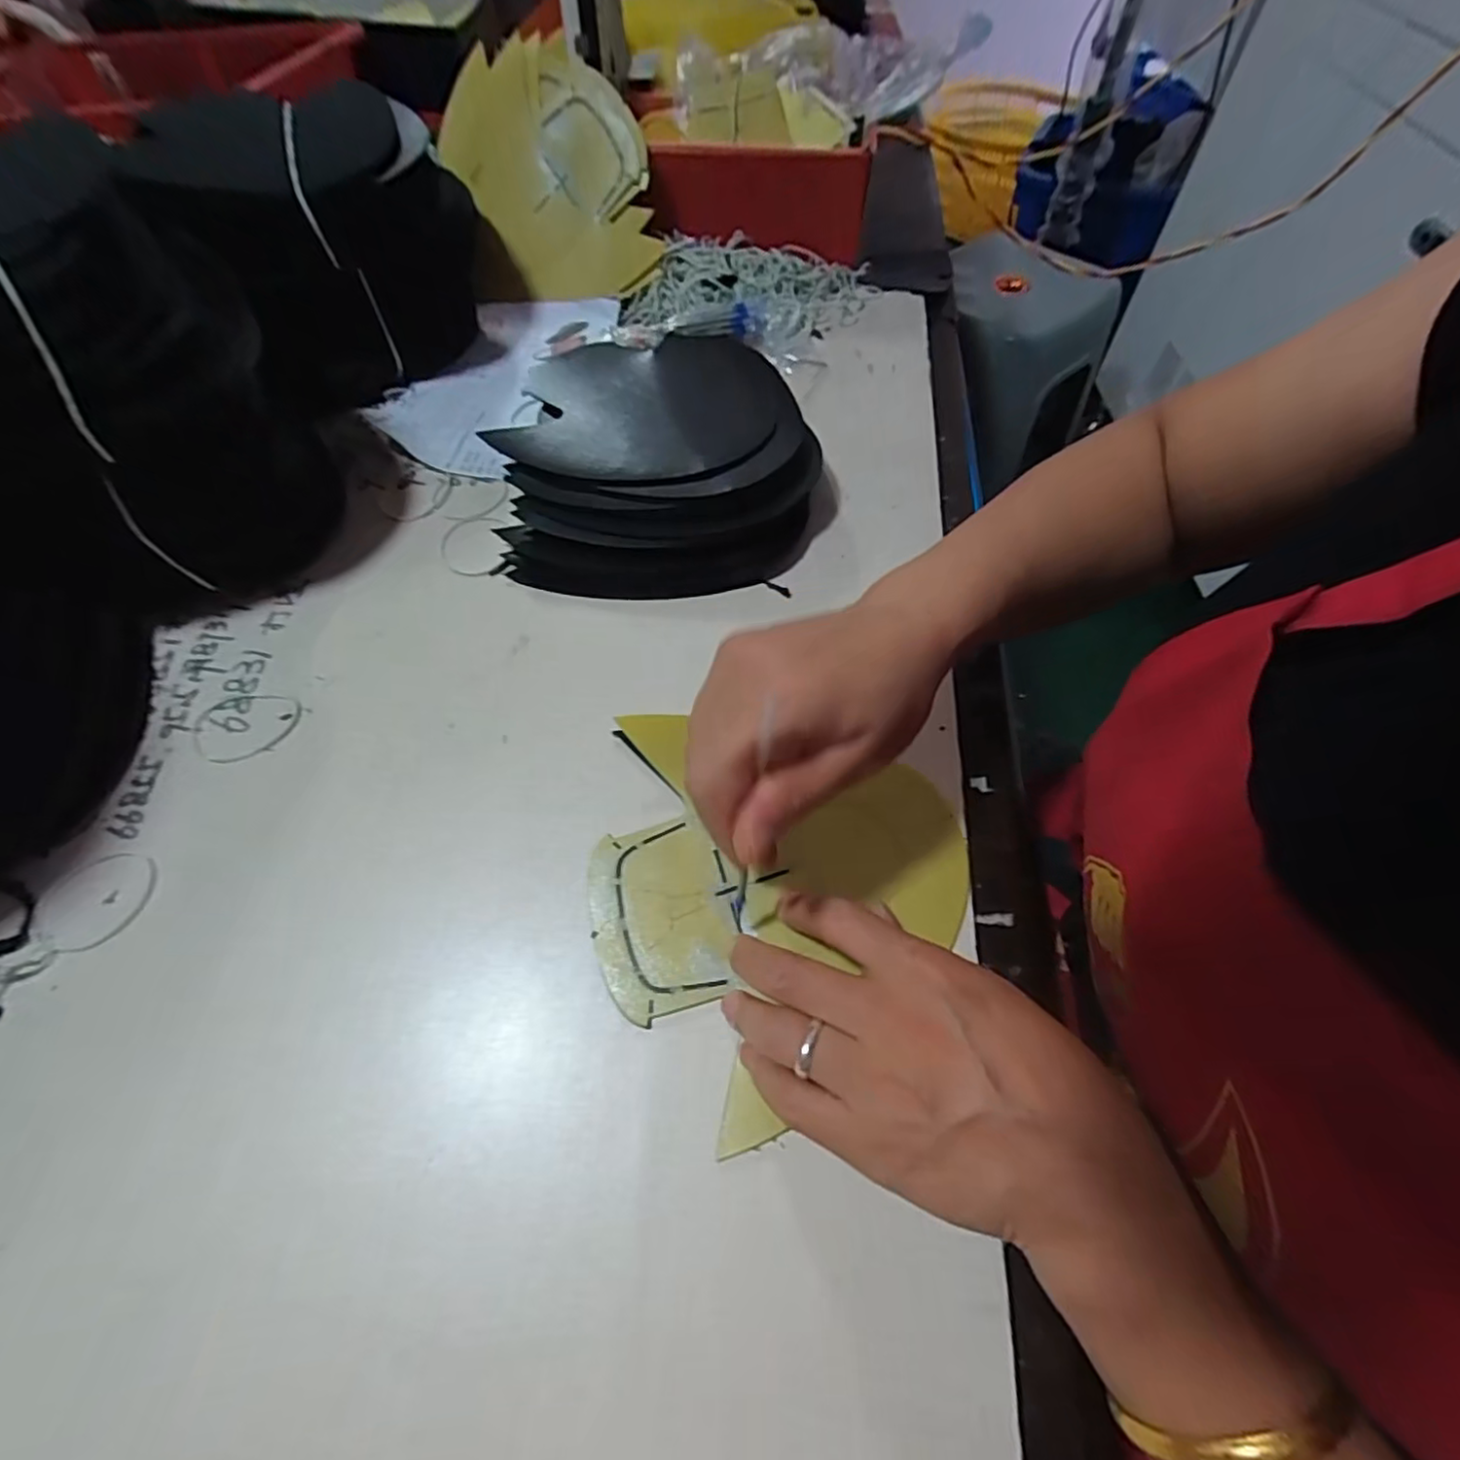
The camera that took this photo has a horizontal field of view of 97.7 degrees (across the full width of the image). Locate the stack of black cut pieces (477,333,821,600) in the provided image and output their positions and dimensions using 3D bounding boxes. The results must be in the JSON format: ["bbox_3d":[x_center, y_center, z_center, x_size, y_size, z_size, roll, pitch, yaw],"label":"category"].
[{"bbox_3d":[-0.054,-0.192,0.445,0.206,0.056,0.222,-9,59,-5],"label":"stack of black cut pieces"}]

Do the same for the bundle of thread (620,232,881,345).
[{"bbox_3d":[0.020,-0.372,0.543,0.219,0.035,0.106,-4,59,-2],"label":"bundle of thread"}]

